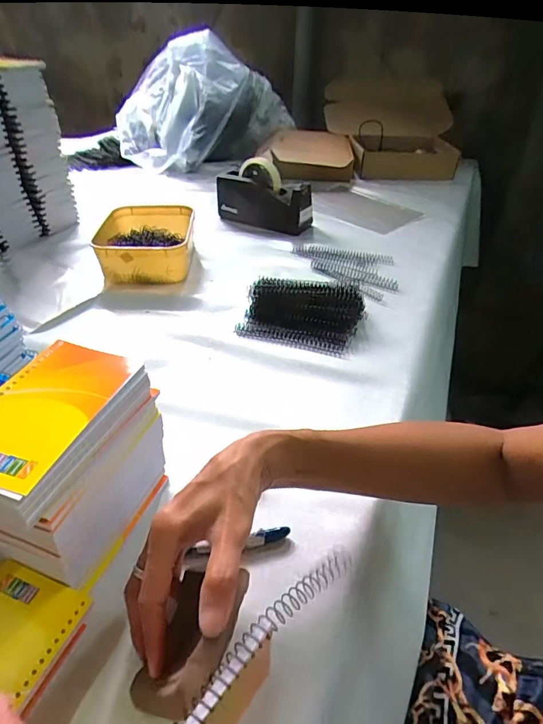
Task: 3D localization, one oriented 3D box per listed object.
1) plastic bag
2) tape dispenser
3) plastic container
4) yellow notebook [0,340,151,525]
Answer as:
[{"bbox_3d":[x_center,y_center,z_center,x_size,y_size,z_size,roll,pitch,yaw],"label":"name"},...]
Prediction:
[{"bbox_3d":[-0.214,-0.723,1.250,0.520,0.298,0.380,2,38,2],"label":"plastic bag"},{"bbox_3d":[-0.018,-0.349,0.912,0.205,0.116,0.058,16,40,18],"label":"tape dispenser"},{"bbox_3d":[-0.229,-0.217,0.787,0.168,0.065,0.206,-5,38,-7],"label":"plastic container"},{"bbox_3d":[-0.156,0.036,0.307,0.086,0.018,0.132,15,41,12],"label":"yellow notebook"}]

